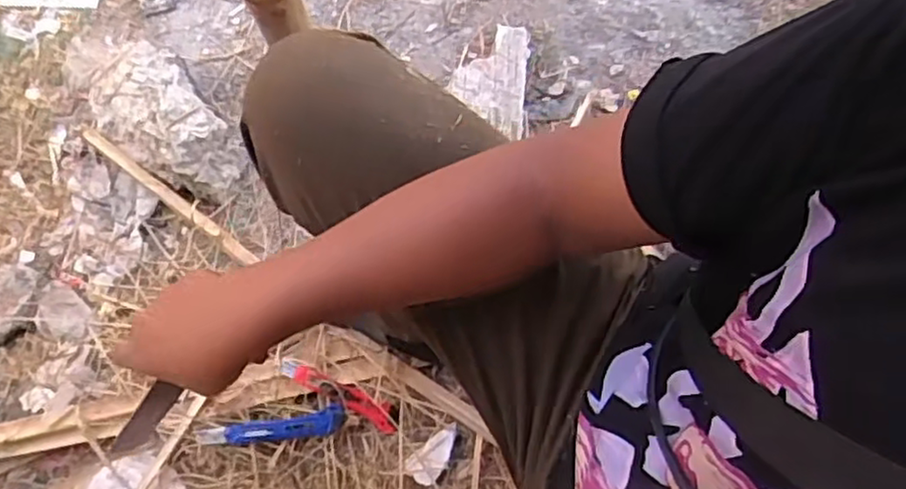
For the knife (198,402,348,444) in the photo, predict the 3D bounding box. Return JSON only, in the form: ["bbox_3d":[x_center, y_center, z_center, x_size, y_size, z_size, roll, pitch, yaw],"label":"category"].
[{"bbox_3d":[-0.226,0.229,0.847,0.178,0.027,0.034,-9,67,2],"label":"knife"}]

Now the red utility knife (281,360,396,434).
[{"bbox_3d":[-0.145,0.188,0.862,0.159,0.026,0.030,25,72,15],"label":"red utility knife"}]

